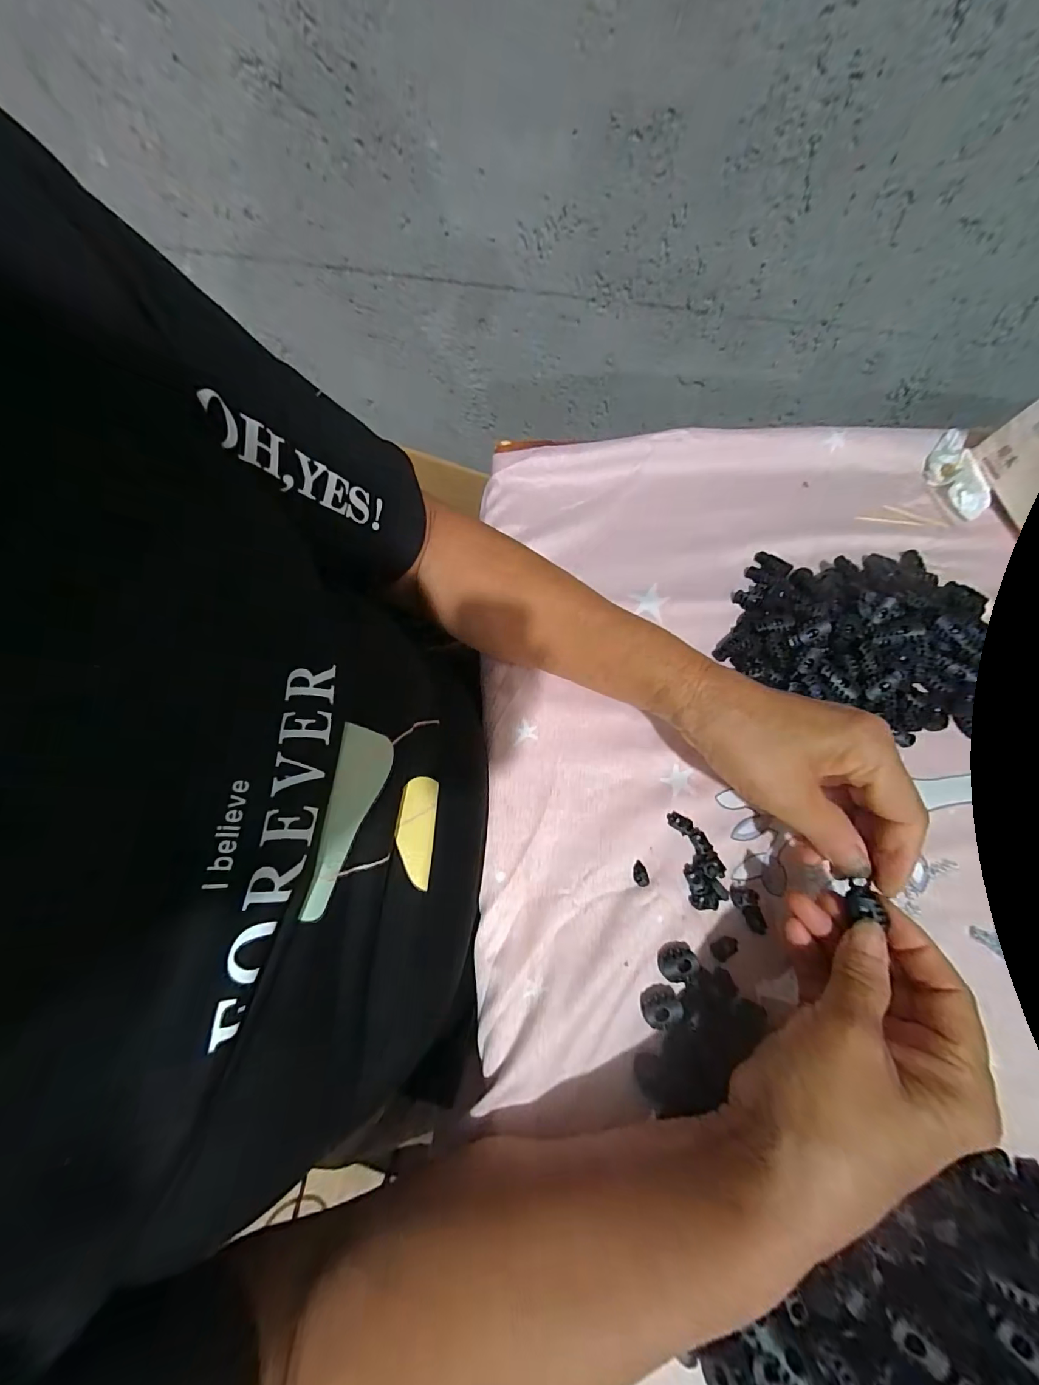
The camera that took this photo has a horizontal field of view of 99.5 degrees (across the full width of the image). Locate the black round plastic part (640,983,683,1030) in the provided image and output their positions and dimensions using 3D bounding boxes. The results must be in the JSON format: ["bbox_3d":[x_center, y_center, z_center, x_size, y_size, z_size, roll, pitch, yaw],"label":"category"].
[{"bbox_3d":[0.081,0.180,0.253,0.022,0.007,0.019,-23,68,-11],"label":"black round plastic part"}]

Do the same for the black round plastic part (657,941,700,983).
[{"bbox_3d":[0.095,0.160,0.261,0.022,0.007,0.020,1,66,-1],"label":"black round plastic part"}]

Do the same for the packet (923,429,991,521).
[{"bbox_3d":[0.407,-0.202,0.410,0.038,0.016,0.086,-10,80,-4],"label":"packet"}]

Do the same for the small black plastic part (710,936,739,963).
[{"bbox_3d":[0.125,0.154,0.267,0.018,0.004,0.011,-29,70,-13],"label":"small black plastic part"}]

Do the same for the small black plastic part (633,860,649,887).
[{"bbox_3d":[0.078,0.116,0.282,0.009,0.004,0.015,-5,67,-1],"label":"small black plastic part"}]

